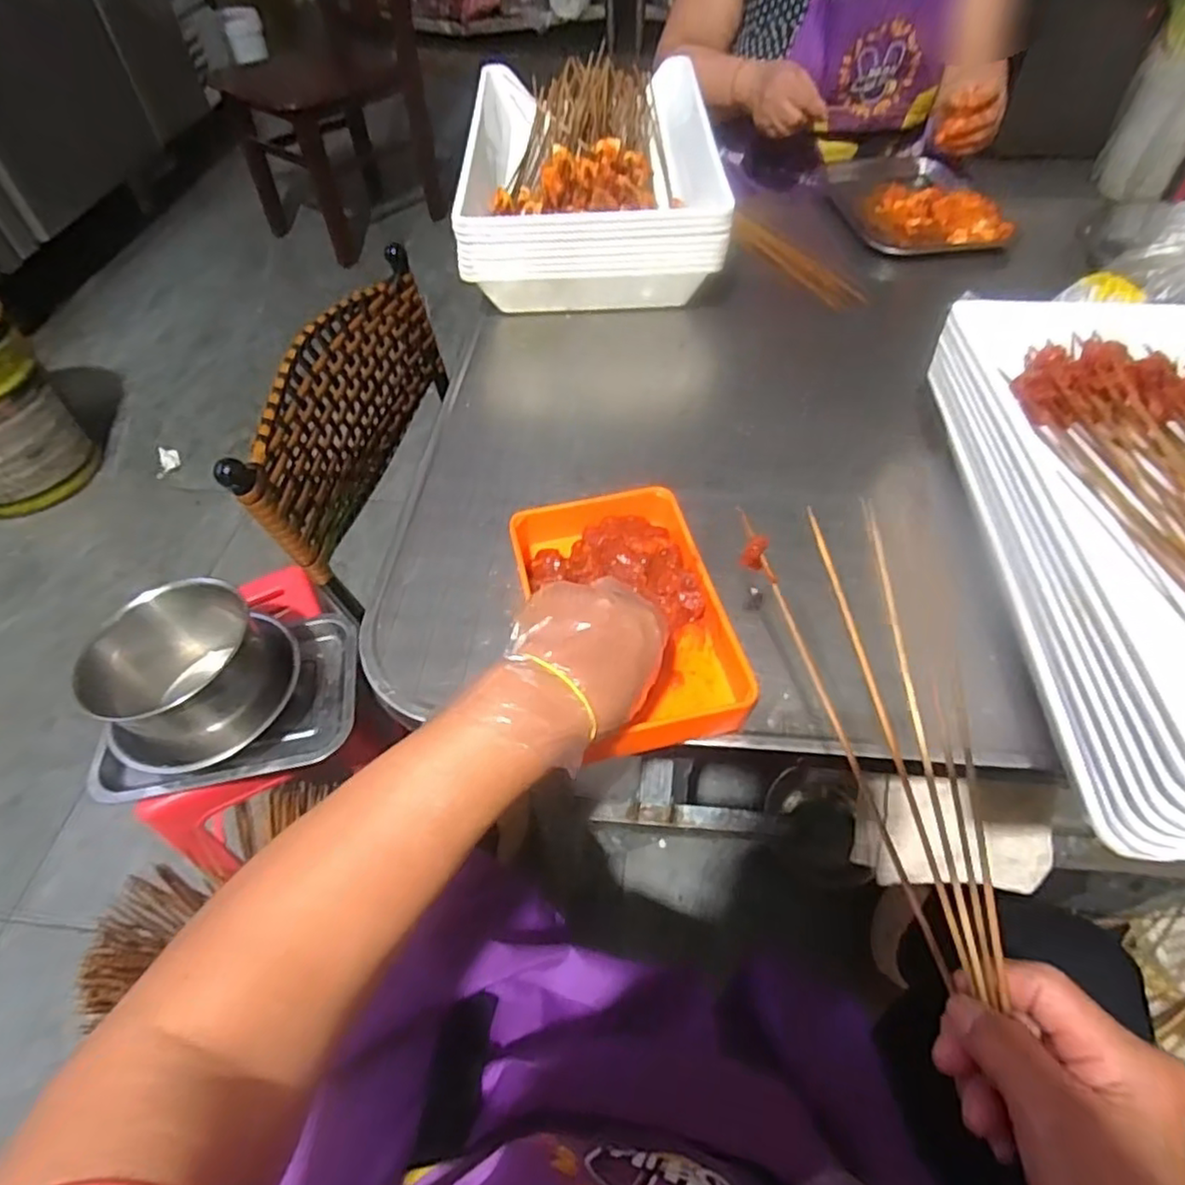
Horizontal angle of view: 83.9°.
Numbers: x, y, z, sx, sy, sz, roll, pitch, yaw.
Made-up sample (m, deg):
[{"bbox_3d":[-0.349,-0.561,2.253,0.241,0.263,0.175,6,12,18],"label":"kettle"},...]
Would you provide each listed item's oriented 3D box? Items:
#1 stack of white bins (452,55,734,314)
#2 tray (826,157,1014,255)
[{"bbox_3d":[-0.010,-0.454,0.747,0.263,0.117,0.345,-4,53,-2],"label":"stack of white bins"},{"bbox_3d":[0.397,-0.497,0.825,0.170,0.026,0.229,2,53,3],"label":"tray"}]

